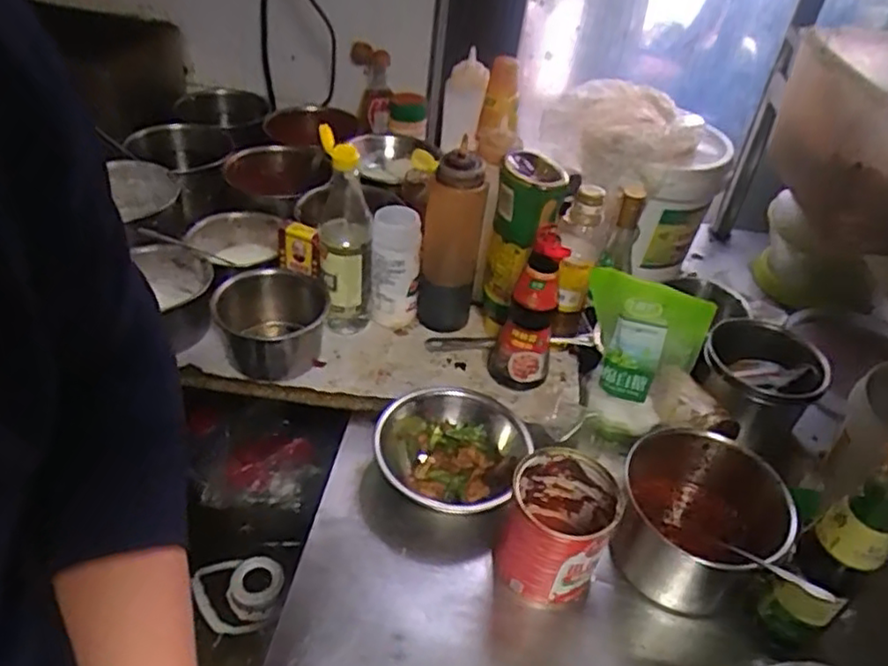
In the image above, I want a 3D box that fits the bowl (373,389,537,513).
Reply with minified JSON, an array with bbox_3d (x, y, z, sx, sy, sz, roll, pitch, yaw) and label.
[{"bbox_3d":[0.006,0.139,0.762,0.163,0.076,0.159,4,40,-4],"label":"bowl"}]

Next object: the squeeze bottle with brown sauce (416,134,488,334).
[{"bbox_3d":[0.007,-0.109,0.879,0.074,0.245,0.084,7,40,0],"label":"squeeze bottle with brown sauce"}]

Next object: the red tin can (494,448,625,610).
[{"bbox_3d":[0.107,0.190,0.670,0.096,0.123,0.104,4,40,-4],"label":"red tin can"}]

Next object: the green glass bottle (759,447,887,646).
[{"bbox_3d":[0.321,0.188,0.571,0.062,0.240,0.057,-25,50,-33],"label":"green glass bottle"}]

